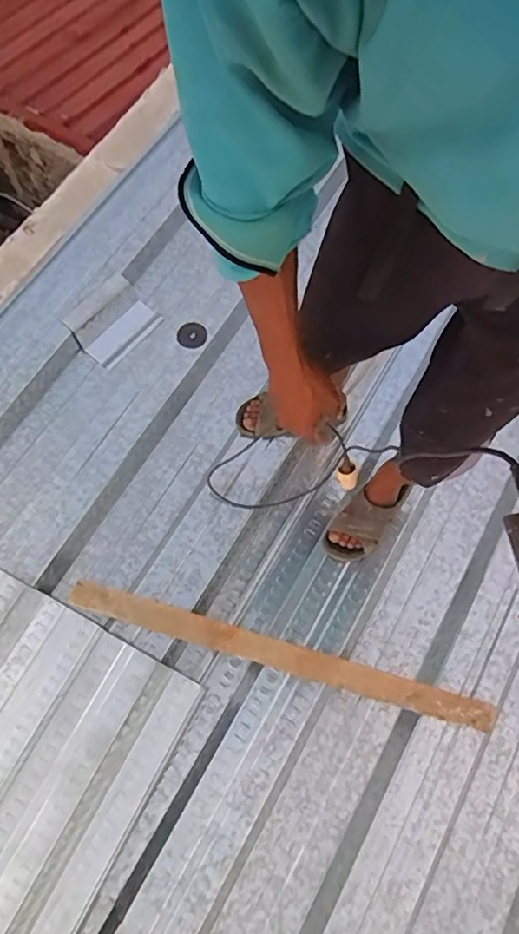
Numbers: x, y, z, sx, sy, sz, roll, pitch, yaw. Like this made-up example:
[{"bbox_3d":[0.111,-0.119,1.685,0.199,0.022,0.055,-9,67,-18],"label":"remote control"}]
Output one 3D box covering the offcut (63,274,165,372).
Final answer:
[{"bbox_3d":[-0.388,-0.384,1.474,0.176,0.029,0.209,45,73,-4],"label":"offcut"}]

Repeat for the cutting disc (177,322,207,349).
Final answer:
[{"bbox_3d":[-0.175,-0.337,1.427,0.072,0.009,0.084,-38,65,2],"label":"cutting disc"}]

